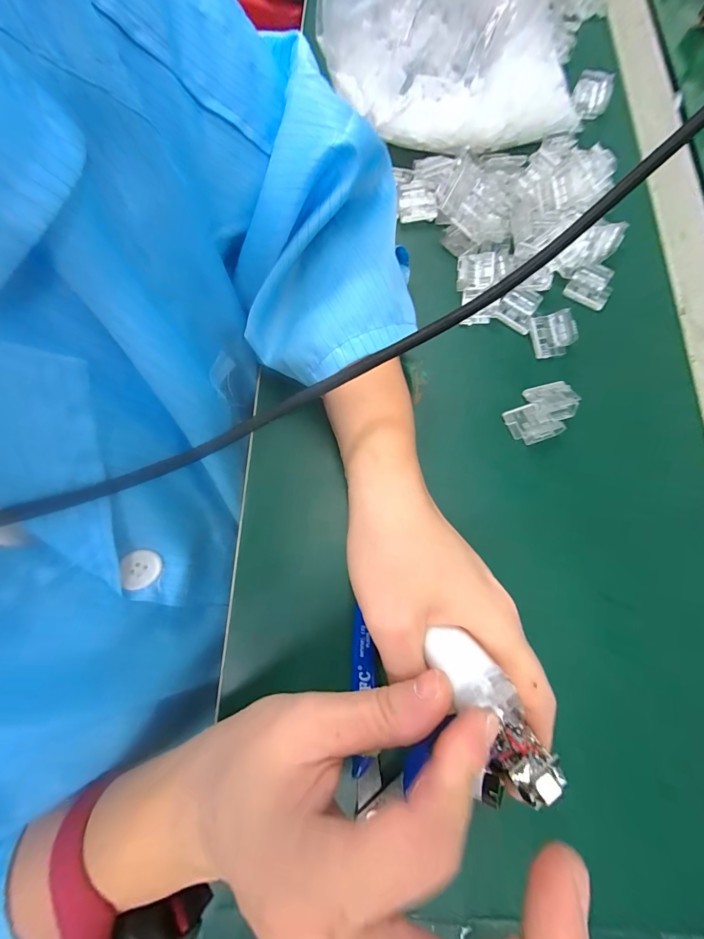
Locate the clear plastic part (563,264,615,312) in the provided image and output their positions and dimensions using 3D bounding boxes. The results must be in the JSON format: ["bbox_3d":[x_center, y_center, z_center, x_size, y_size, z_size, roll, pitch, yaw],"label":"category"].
[{"bbox_3d":[0.172,-0.132,0.255,0.029,0.011,0.027,34,78,9],"label":"clear plastic part"}]

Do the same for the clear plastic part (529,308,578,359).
[{"bbox_3d":[0.138,-0.093,0.243,0.026,0.012,0.028,-7,75,-1],"label":"clear plastic part"}]

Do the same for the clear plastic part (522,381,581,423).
[{"bbox_3d":[0.131,-0.045,0.232,0.028,0.007,0.027,-18,75,-4],"label":"clear plastic part"}]

